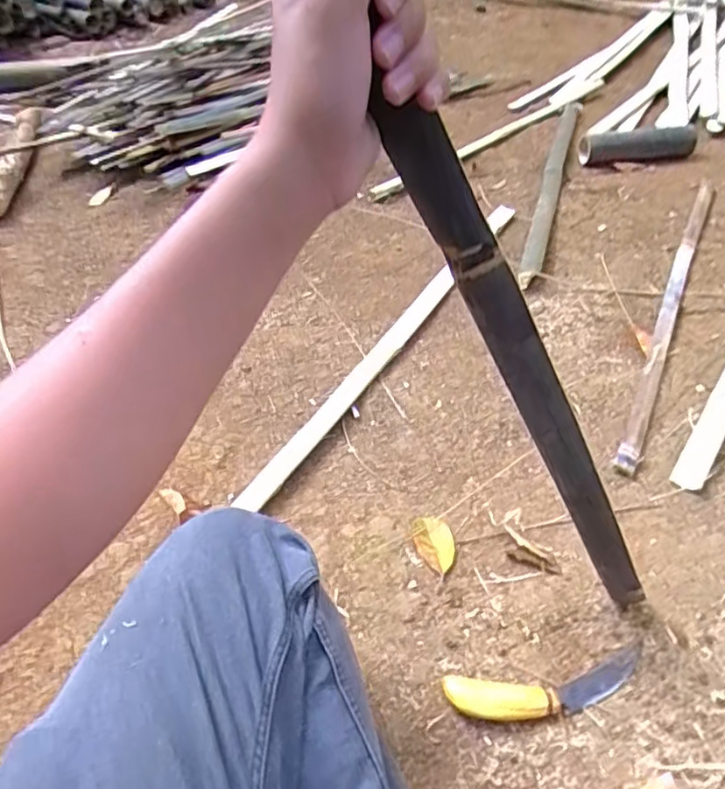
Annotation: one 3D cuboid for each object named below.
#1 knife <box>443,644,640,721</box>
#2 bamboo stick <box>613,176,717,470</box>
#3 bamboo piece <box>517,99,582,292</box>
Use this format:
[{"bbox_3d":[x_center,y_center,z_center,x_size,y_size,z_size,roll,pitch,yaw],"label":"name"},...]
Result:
[{"bbox_3d":[0.187,0.293,0.652,0.205,0.023,0.050,-8,44,-4],"label":"knife"},{"bbox_3d":[0.532,-0.176,1.105,0.031,0.020,0.861,18,48,21],"label":"bamboo stick"},{"bbox_3d":[0.423,-0.491,1.442,0.044,0.020,0.904,11,46,15],"label":"bamboo piece"}]

